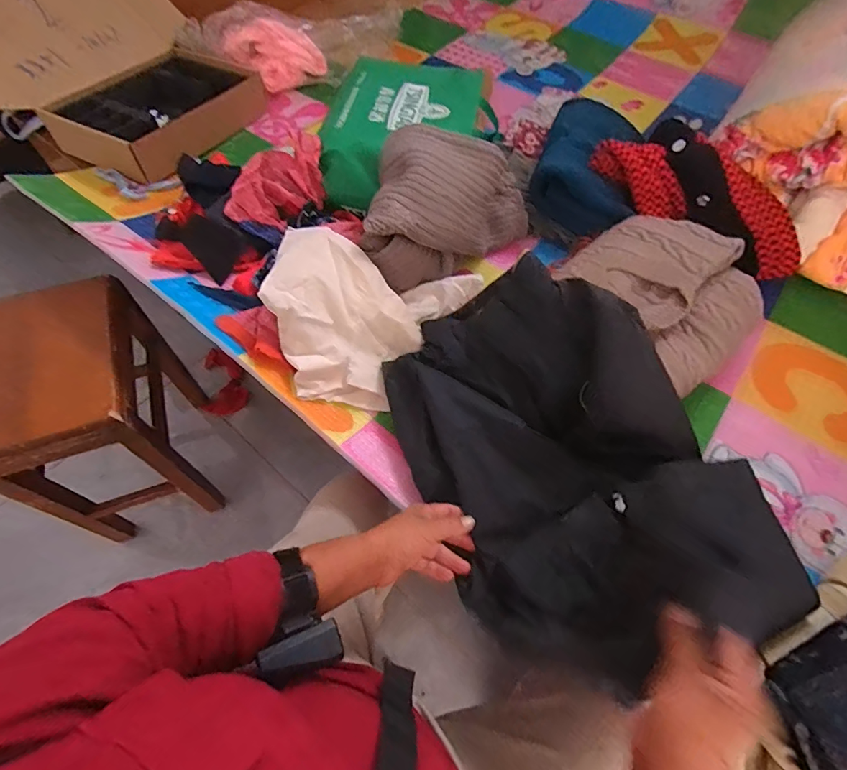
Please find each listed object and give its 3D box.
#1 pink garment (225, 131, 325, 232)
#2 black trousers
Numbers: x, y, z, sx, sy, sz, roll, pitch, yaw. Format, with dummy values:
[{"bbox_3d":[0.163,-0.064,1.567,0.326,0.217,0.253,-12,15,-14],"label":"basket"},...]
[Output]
[{"bbox_3d":[-0.241,-0.356,0.792,0.112,0.069,0.208,21,61,11],"label":"pink garment"},{"bbox_3d":[0.172,0.052,0.539,0.348,0.143,0.491,-14,60,-9],"label":"black trousers"}]

